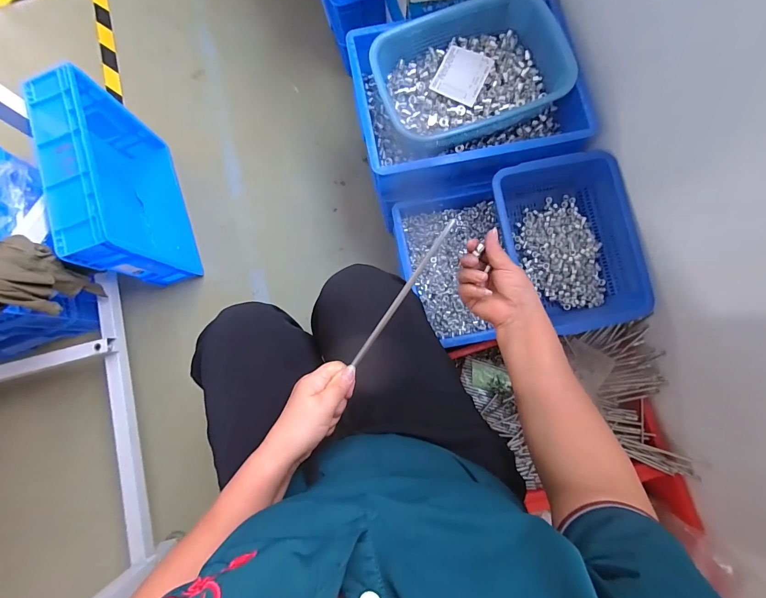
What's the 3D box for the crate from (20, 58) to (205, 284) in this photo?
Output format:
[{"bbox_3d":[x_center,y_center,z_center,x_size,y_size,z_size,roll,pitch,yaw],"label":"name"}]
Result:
[{"bbox_3d":[-0.614,-0.248,0.829,0.135,0.325,0.404,-19,81,-1],"label":"crate"}]

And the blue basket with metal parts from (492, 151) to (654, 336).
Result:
[{"bbox_3d":[0.342,-0.105,0.677,0.227,0.108,0.337,-13,81,0],"label":"blue basket with metal parts"}]

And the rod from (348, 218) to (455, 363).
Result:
[{"bbox_3d":[0.024,-0.007,0.421,0.008,0.006,0.207,35,91,7],"label":"rod"}]

